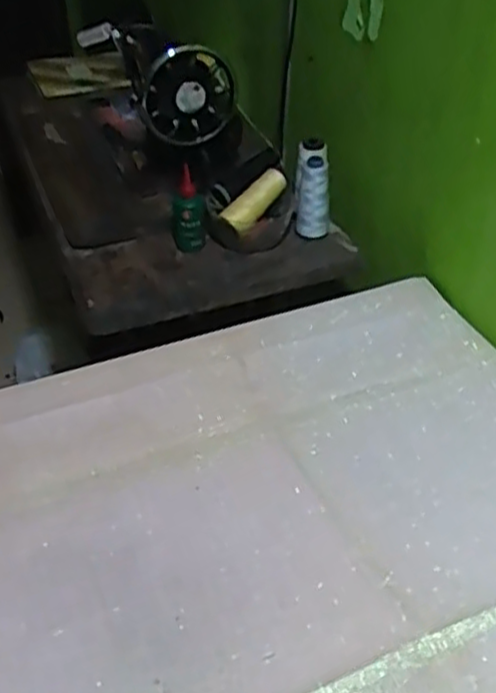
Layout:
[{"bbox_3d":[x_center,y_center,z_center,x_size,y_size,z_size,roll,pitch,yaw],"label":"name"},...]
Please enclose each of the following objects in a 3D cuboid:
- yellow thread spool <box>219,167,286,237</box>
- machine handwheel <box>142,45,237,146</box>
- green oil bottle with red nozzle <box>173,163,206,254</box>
[{"bbox_3d":[0.011,-0.201,1.021,0.035,0.034,0.108,34,74,35],"label":"yellow thread spool"},{"bbox_3d":[-0.078,-0.347,1.028,0.135,0.120,0.043,-18,43,-19],"label":"machine handwheel"},{"bbox_3d":[-0.081,-0.191,0.999,0.046,0.125,0.043,-7,40,-7],"label":"green oil bottle with red nozzle"}]

